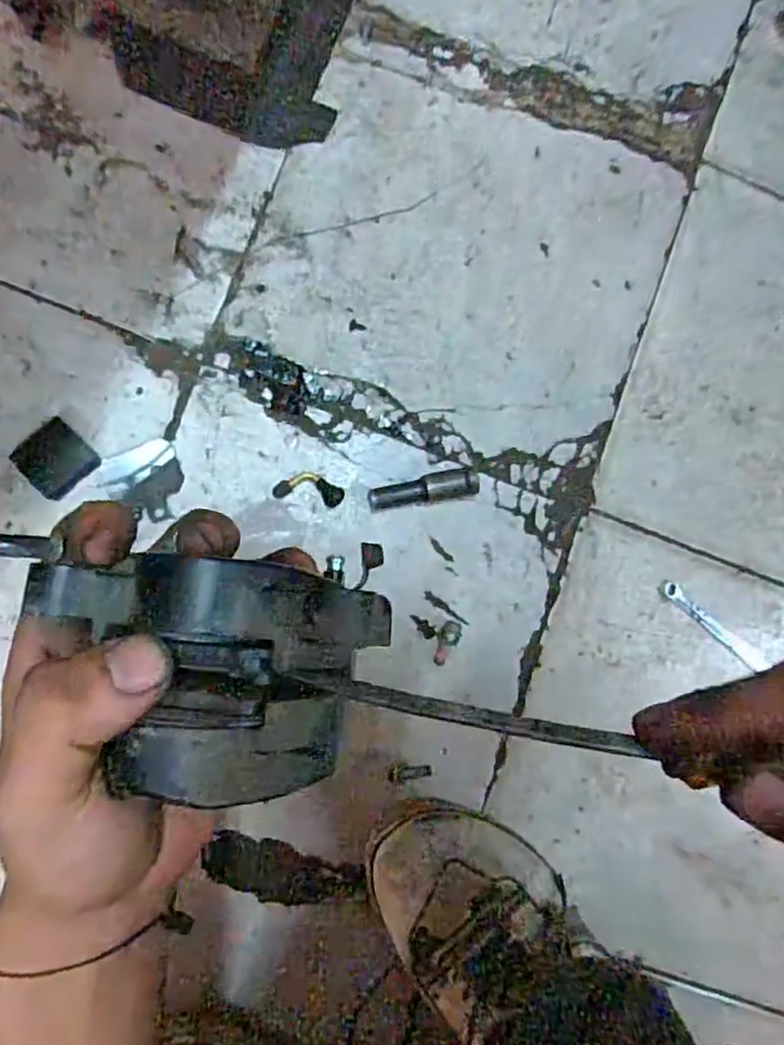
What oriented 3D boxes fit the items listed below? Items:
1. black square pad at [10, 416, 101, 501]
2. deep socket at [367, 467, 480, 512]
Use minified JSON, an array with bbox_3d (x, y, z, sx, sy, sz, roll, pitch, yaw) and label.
[{"bbox_3d":[-0.233,-0.044,0.450,0.045,0.004,0.047,-43,92,-8],"label":"black square pad"},{"bbox_3d":[0.022,-0.024,0.470,0.076,0.022,0.020,-9,87,-8],"label":"deep socket"}]

